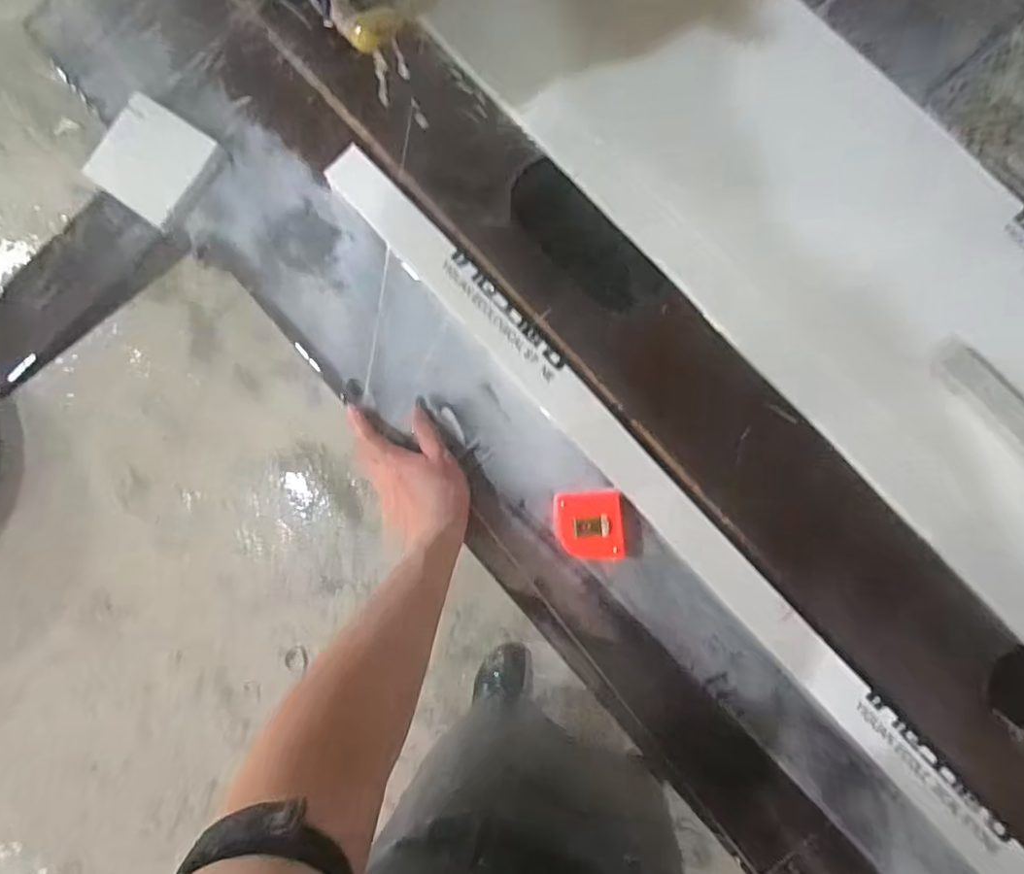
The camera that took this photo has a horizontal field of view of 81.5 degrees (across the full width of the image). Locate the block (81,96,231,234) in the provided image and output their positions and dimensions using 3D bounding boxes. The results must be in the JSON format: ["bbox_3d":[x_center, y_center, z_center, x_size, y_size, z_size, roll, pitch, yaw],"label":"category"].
[{"bbox_3d":[-0.382,-0.294,0.632,0.128,0.015,0.107,35,91,8],"label":"block"}]

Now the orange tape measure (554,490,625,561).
[{"bbox_3d":[0.072,0.082,0.551,0.061,0.022,0.062,-4,86,7],"label":"orange tape measure"}]

